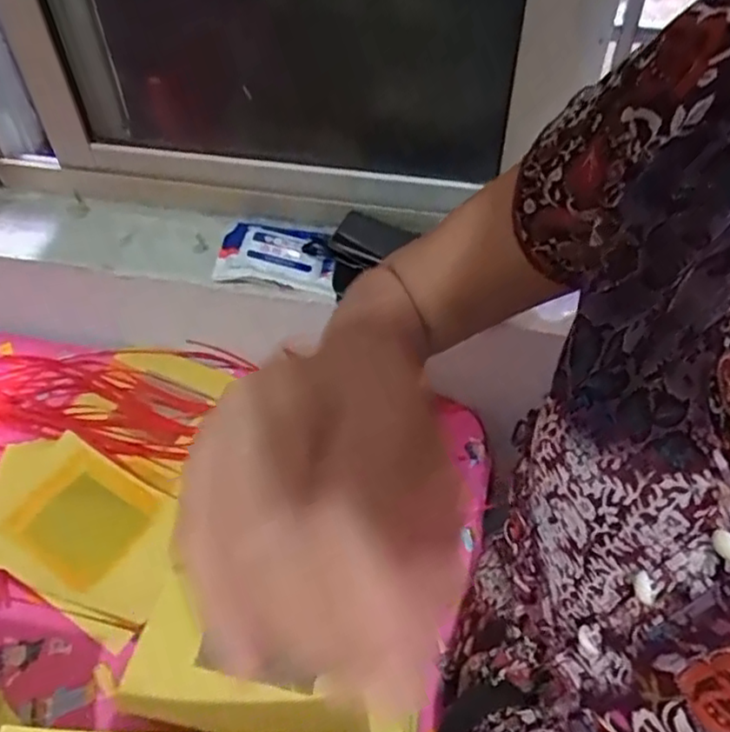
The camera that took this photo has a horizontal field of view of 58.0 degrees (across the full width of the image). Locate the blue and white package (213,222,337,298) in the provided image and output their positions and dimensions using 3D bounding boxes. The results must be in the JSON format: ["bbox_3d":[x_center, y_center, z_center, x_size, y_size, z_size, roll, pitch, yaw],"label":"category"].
[{"bbox_3d":[-0.106,-0.135,0.804,0.146,0.028,0.093,5,49,5],"label":"blue and white package"}]

